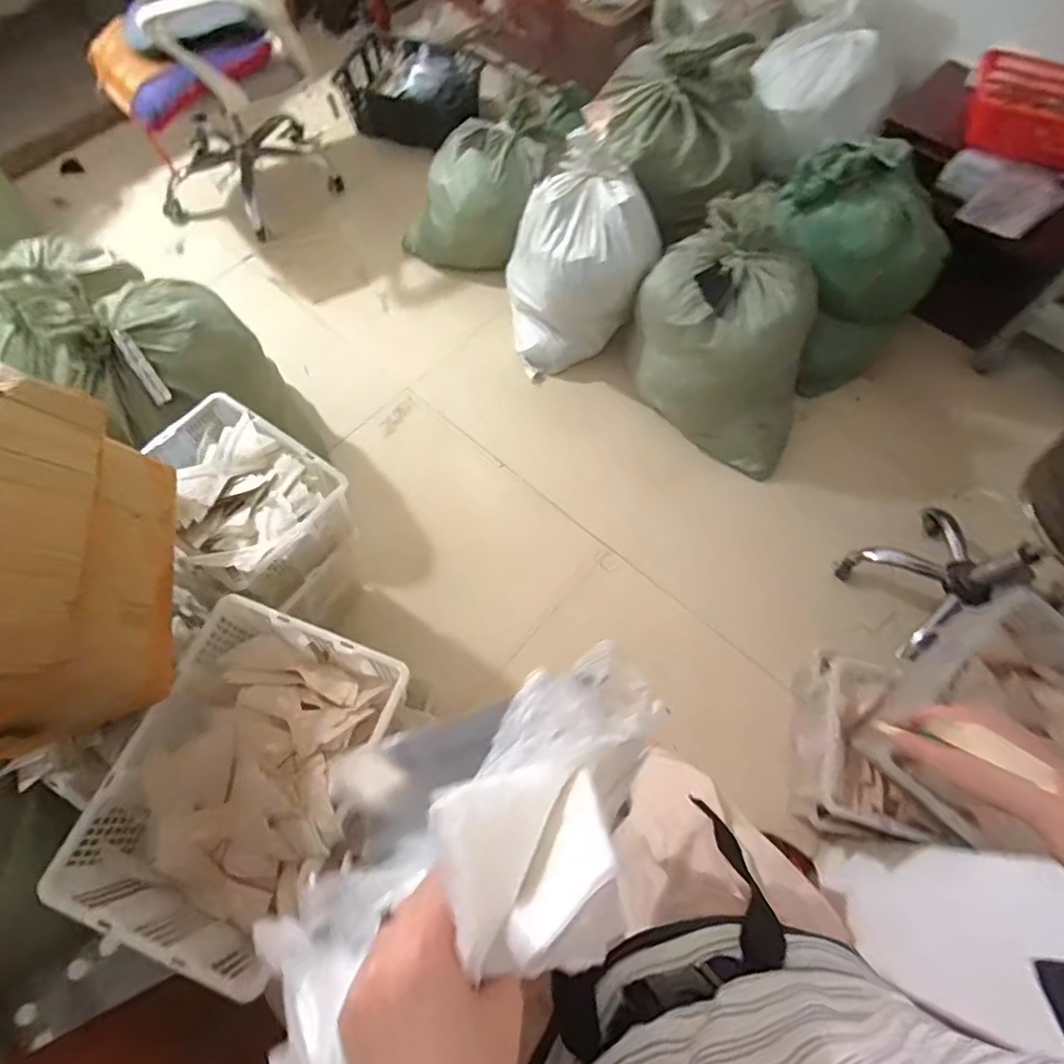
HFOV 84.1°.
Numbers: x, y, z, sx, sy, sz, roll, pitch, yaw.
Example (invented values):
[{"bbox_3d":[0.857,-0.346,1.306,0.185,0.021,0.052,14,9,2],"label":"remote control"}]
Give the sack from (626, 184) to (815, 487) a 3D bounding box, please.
[{"bbox_3d":[0.567,-0.512,1.583,0.372,0.455,0.518,-38,72,-17],"label":"sack"}]

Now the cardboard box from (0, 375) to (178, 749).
[{"bbox_3d":[-0.785,0.051,0.821,0.390,0.302,0.457,-12,67,-7],"label":"cardboard box"}]

